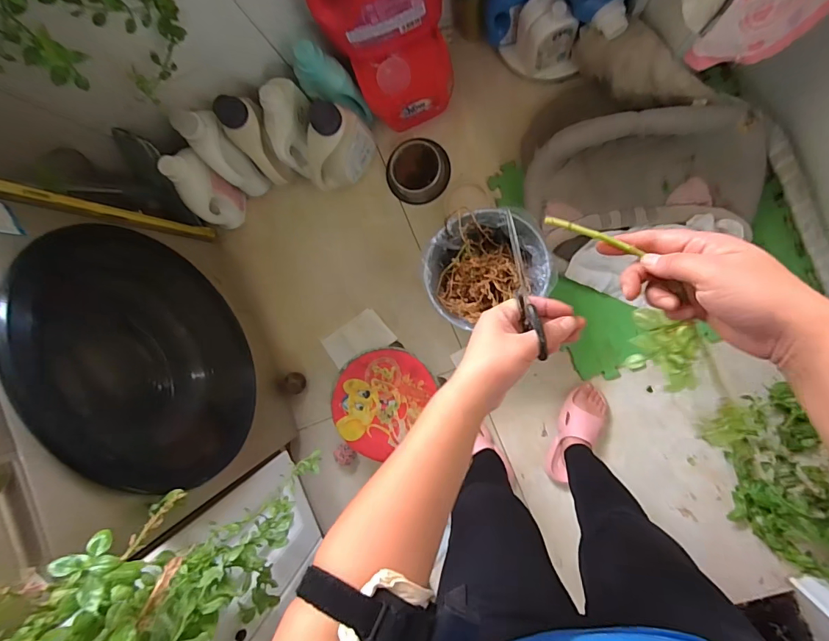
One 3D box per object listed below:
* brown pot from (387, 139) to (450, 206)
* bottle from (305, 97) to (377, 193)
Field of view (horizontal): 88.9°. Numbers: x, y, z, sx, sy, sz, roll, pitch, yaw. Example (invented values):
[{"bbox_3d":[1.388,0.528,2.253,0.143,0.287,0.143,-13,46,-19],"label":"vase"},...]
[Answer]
[{"bbox_3d":[0.005,-0.400,1.125,0.170,0.062,0.165,12,95,9],"label":"brown pot"},{"bbox_3d":[-0.193,-0.417,1.034,0.192,0.241,0.091,-36,87,9],"label":"bottle"}]

